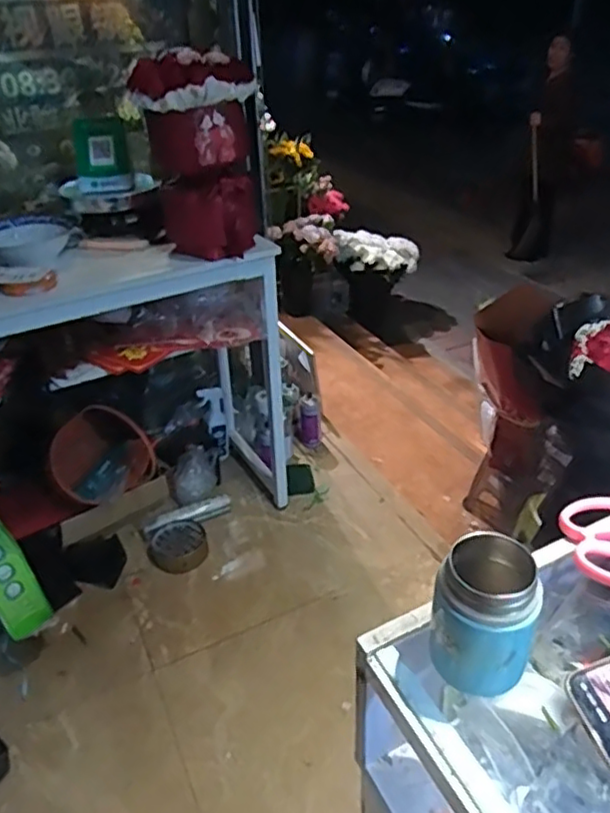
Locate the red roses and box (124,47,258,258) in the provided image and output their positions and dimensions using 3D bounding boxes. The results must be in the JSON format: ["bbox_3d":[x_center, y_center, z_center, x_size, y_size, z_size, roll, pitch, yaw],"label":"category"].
[{"bbox_3d":[-0.205,-0.493,1.231,0.205,0.365,0.176,-6,34,-5],"label":"red roses and box"}]

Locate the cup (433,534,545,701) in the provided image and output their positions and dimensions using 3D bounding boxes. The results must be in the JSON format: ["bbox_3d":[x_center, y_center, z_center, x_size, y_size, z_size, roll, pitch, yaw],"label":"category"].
[{"bbox_3d":[0.125,0.150,0.440,0.060,0.107,0.060,-2,34,1],"label":"cup"}]

